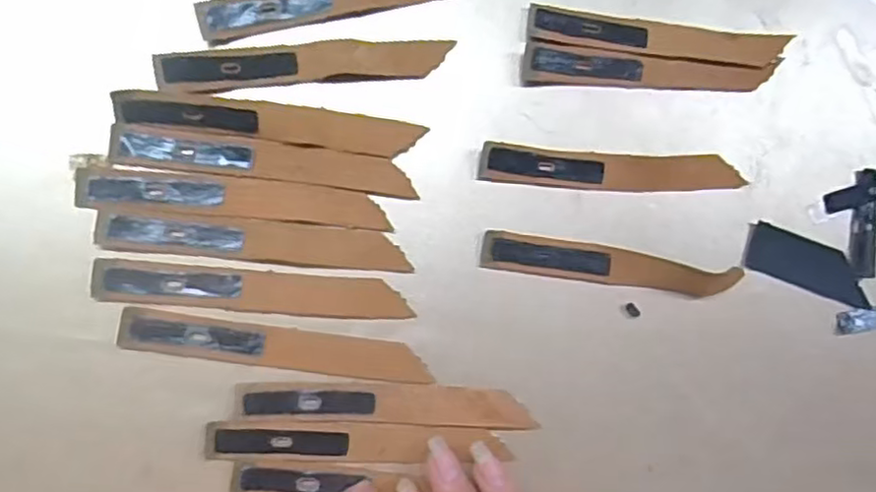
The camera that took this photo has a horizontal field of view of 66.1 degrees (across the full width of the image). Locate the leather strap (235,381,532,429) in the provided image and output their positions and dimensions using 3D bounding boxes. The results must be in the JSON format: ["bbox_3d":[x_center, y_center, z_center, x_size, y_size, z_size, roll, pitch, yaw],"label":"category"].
[{"bbox_3d":[-0.021,0.068,0.285,0.123,0.004,0.017,3,86,-8],"label":"leather strap"}]

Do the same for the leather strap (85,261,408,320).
[{"bbox_3d":[-0.076,0.019,0.281,0.126,0.004,0.018,5,86,-8],"label":"leather strap"}]

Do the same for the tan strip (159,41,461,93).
[{"bbox_3d":[-0.055,-0.078,0.286,0.121,0.007,0.017,-7,87,-9],"label":"tan strip"}]

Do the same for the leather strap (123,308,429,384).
[{"bbox_3d":[-0.066,0.042,0.280,0.124,0.004,0.016,9,85,-8],"label":"leather strap"}]

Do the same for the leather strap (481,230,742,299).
[{"bbox_3d":[0.079,0.009,0.301,0.119,0.013,0.017,9,85,-8],"label":"leather strap"}]

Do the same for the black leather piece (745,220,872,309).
[{"bbox_3d":[0.176,0.009,0.320,0.064,0.004,0.022,20,85,-6],"label":"black leather piece"}]

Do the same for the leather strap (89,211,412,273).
[{"bbox_3d":[-0.076,-0.002,0.282,0.123,0.004,0.018,5,86,-8],"label":"leather strap"}]

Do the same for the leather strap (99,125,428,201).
[{"bbox_3d":[-0.072,-0.036,0.284,0.124,0.004,0.017,6,86,-8],"label":"leather strap"}]

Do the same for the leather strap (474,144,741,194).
[{"bbox_3d":[0.079,-0.034,0.306,0.121,0.006,0.018,2,86,-8],"label":"leather strap"}]

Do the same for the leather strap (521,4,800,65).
[{"bbox_3d":[0.104,-0.097,0.312,0.124,0.006,0.017,6,86,-8],"label":"leather strap"}]

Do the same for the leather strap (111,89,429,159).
[{"bbox_3d":[-0.069,-0.052,0.283,0.124,0.008,0.017,6,85,-8],"label":"leather strap"}]

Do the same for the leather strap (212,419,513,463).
[{"bbox_3d":[-0.032,0.082,0.283,0.124,0.006,0.016,3,86,-8],"label":"leather strap"}]

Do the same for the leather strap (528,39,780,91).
[{"bbox_3d":[0.100,-0.082,0.310,0.123,0.004,0.018,0,86,-8],"label":"leather strap"}]

